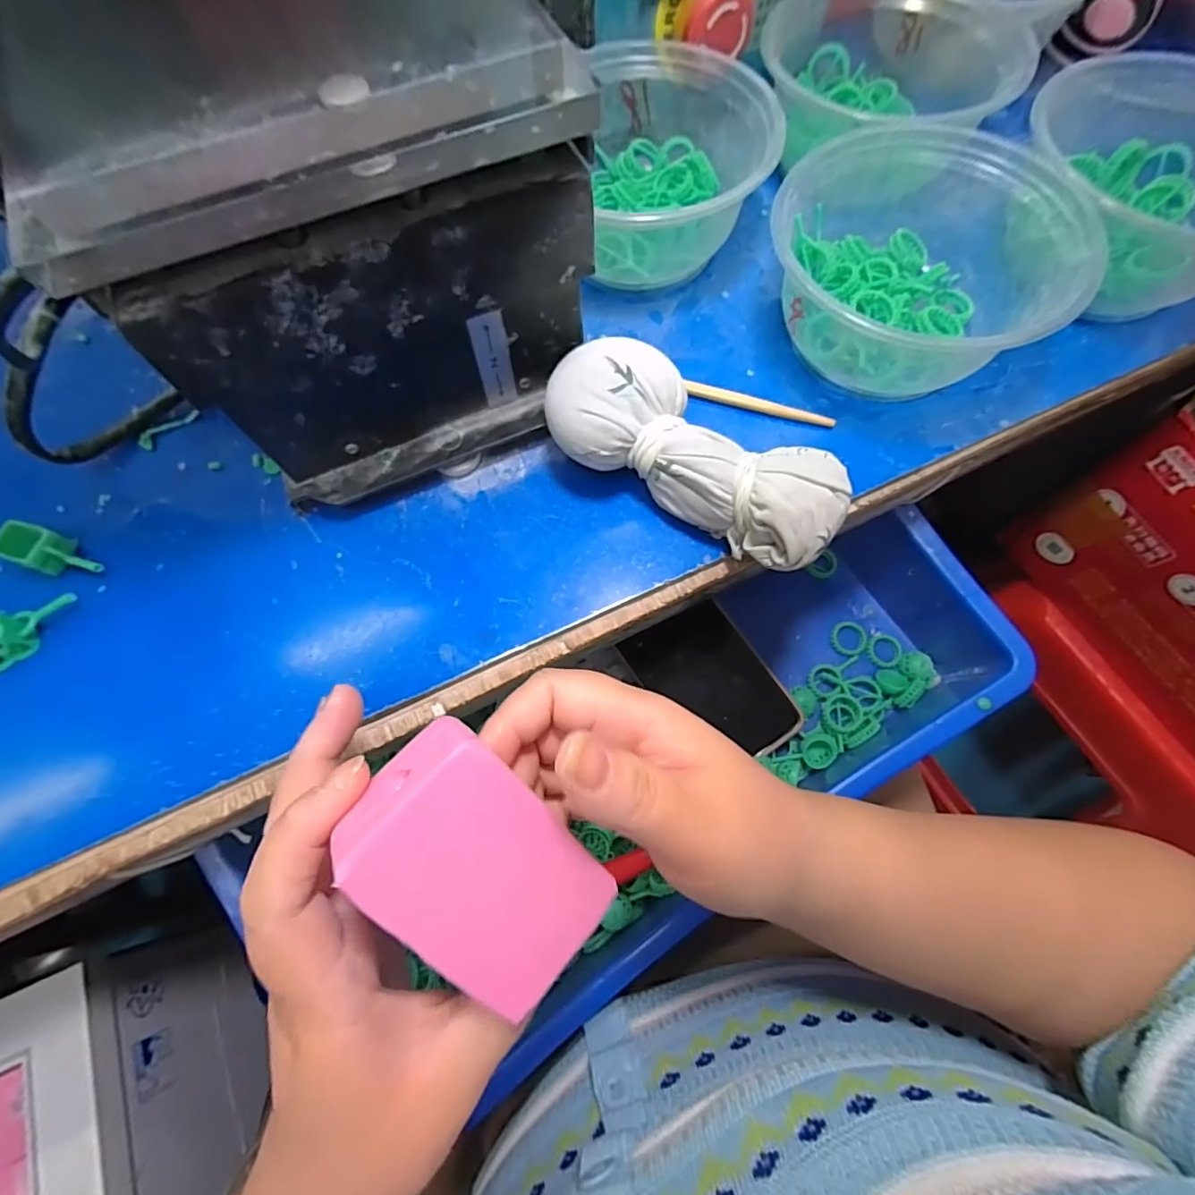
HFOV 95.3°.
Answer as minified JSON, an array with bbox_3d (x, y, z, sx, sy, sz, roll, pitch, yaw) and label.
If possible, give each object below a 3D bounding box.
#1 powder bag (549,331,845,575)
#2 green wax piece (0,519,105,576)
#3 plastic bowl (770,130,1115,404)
[{"bbox_3d":[0.044,-0.062,0.242,0.130,0.049,0.054,27,73,11],"label":"powder bag"},{"bbox_3d":[-0.252,-0.021,0.251,0.044,0.014,0.018,20,72,-6],"label":"green wax piece"},{"bbox_3d":[0.151,-0.162,0.267,0.130,0.061,0.107,23,73,9],"label":"plastic bowl"}]

